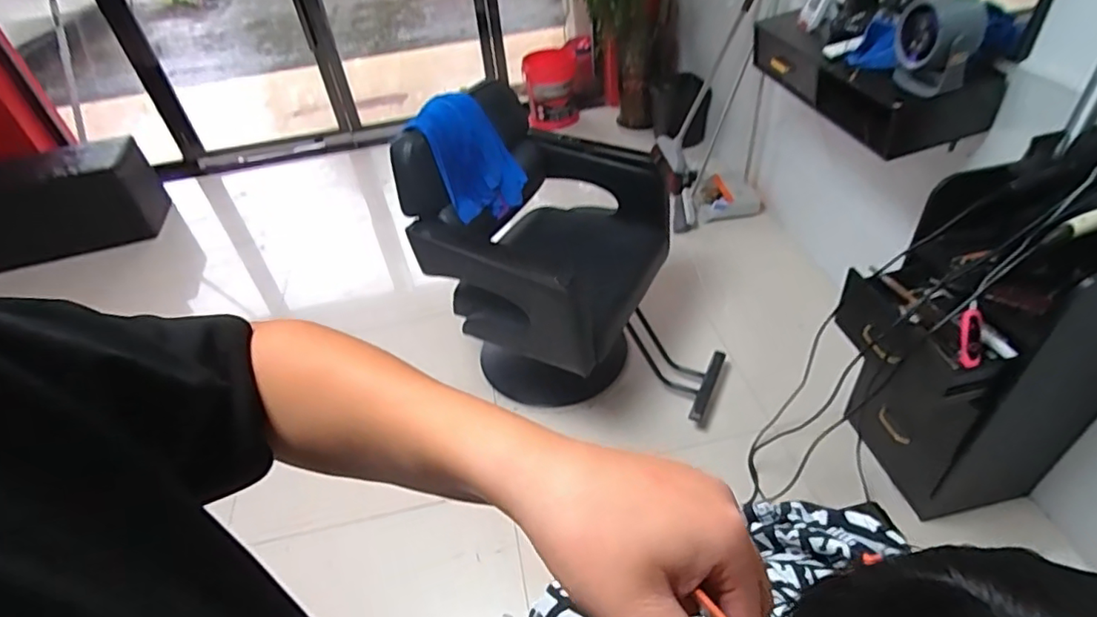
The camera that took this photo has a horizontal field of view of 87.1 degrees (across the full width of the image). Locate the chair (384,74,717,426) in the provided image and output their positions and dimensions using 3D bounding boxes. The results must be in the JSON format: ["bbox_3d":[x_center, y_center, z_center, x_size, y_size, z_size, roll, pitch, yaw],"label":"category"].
[{"bbox_3d":[0.086,-0.165,1.667,0.870,0.781,0.626,14,46,22],"label":"chair"}]

